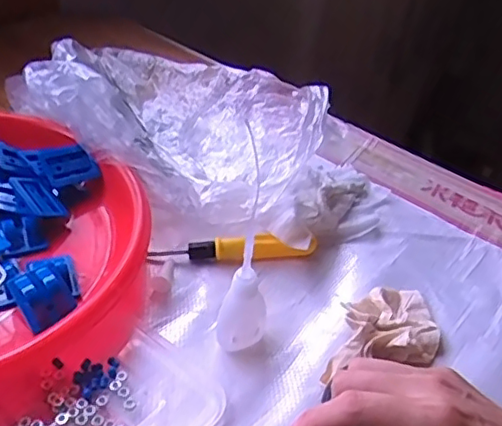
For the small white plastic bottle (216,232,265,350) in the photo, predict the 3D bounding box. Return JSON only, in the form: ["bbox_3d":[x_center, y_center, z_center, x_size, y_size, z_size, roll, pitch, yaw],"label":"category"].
[{"bbox_3d":[-0.005,0.054,0.393,0.021,0.089,0.026,29,45,26],"label":"small white plastic bottle"}]

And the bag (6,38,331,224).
[{"bbox_3d":[-0.074,-0.085,0.537,0.264,0.107,0.178,19,41,16],"label":"bag"}]

